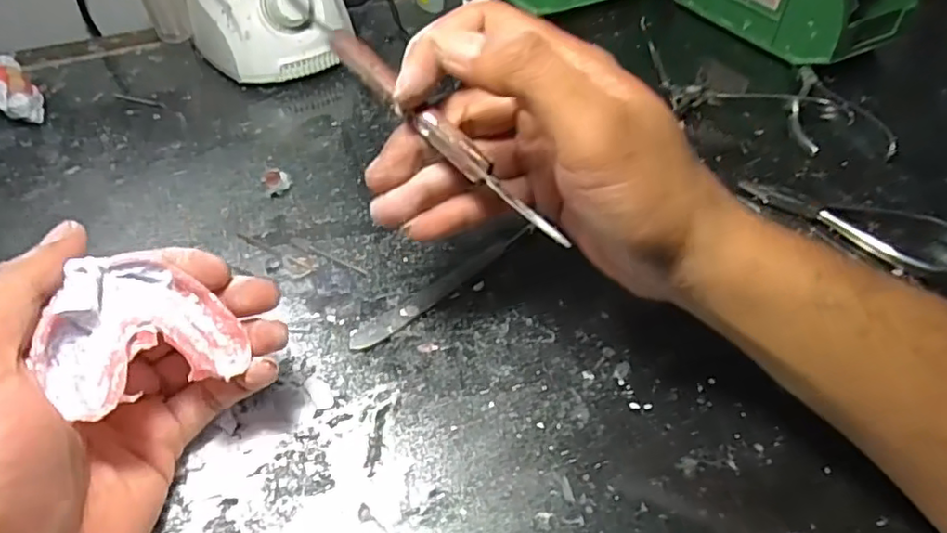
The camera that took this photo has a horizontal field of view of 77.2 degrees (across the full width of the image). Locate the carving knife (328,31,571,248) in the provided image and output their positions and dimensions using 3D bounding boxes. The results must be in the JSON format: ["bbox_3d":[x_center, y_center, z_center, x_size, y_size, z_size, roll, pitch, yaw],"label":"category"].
[{"bbox_3d":[-0.012,-0.052,0.234,0.130,0.007,0.009,44,57,10],"label":"carving knife"}]

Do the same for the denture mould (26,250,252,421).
[{"bbox_3d":[-0.122,0.023,0.215,0.057,0.024,0.056,-29,84,-38],"label":"denture mould"}]

